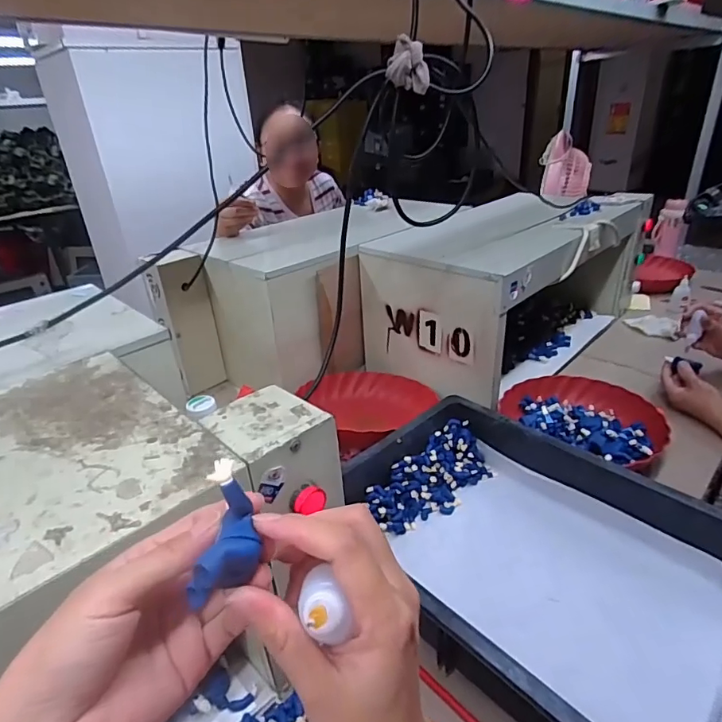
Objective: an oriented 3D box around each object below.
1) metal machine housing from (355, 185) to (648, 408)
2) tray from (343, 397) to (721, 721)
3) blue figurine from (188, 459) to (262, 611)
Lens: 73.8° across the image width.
[{"bbox_3d":[0.335,-0.165,1.016,0.632,0.262,0.292,-26,34,-34],"label":"metal machine housing"},{"bbox_3d":[0.197,0.216,0.549,0.300,0.101,0.450,-22,33,-30],"label":"tray"},{"bbox_3d":[-0.057,0.070,0.200,0.026,0.037,0.041,-9,28,-9],"label":"blue figurine"}]

